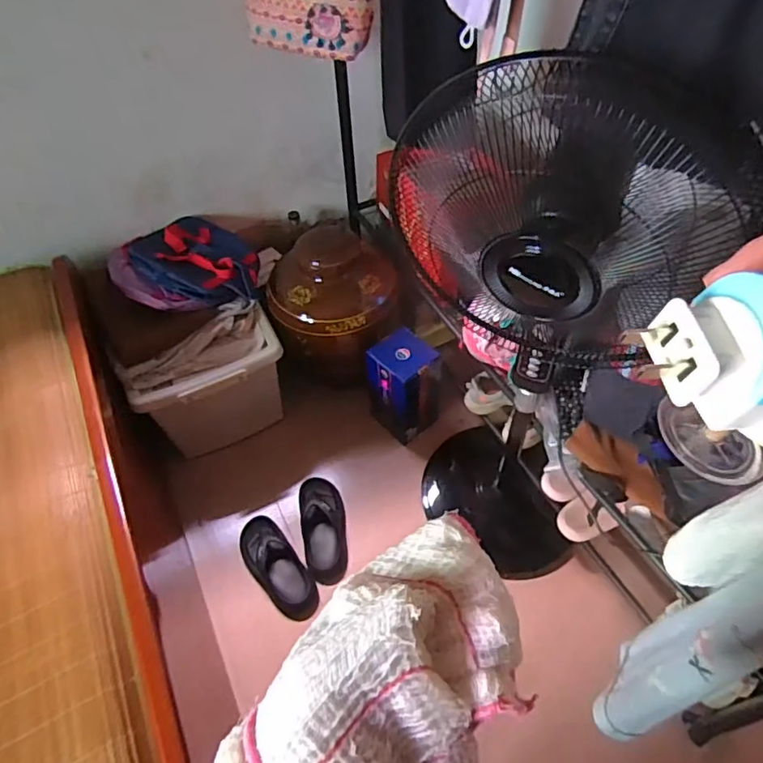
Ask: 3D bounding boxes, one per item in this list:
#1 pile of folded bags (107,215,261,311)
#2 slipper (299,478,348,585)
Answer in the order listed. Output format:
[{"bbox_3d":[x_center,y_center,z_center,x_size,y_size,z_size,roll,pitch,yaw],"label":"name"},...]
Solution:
[{"bbox_3d":[-0.509,-0.313,1.439,0.339,0.104,0.332,-1,52,2],"label":"pile of folded bags"},{"bbox_3d":[-0.144,0.358,1.385,0.111,0.071,0.278,-12,53,-6],"label":"slipper"}]

